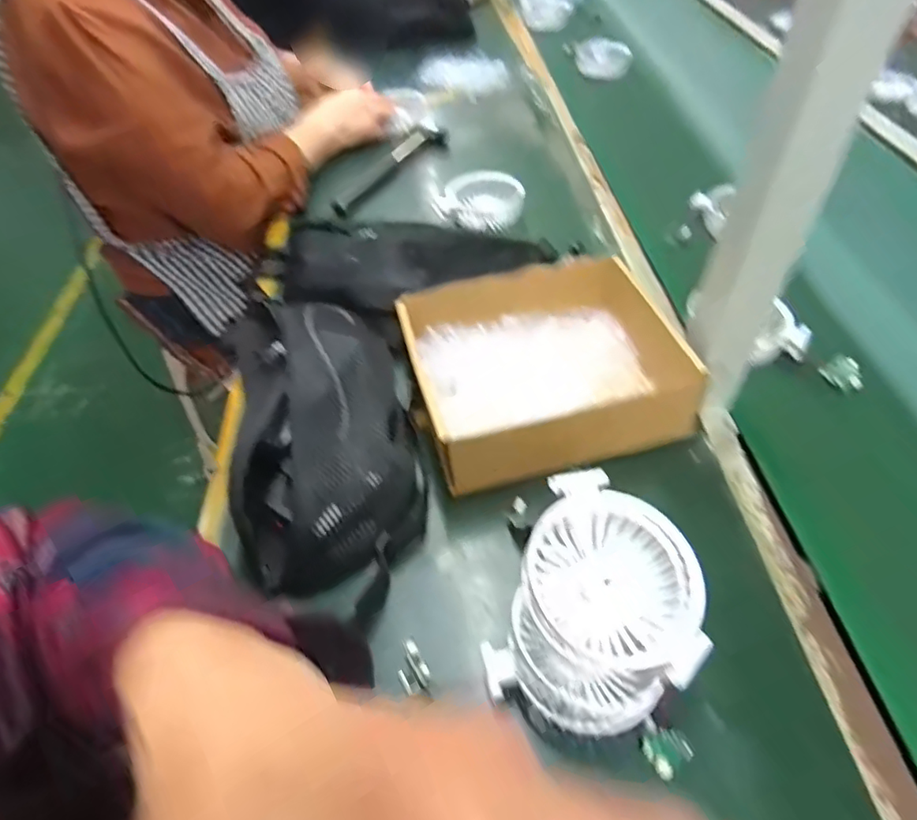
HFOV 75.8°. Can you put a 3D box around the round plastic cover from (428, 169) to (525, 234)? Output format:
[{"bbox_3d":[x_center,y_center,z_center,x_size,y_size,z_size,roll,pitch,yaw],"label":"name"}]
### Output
[{"bbox_3d":[0.024,-0.248,0.710,0.106,0.044,0.058,2,49,5],"label":"round plastic cover"}]

